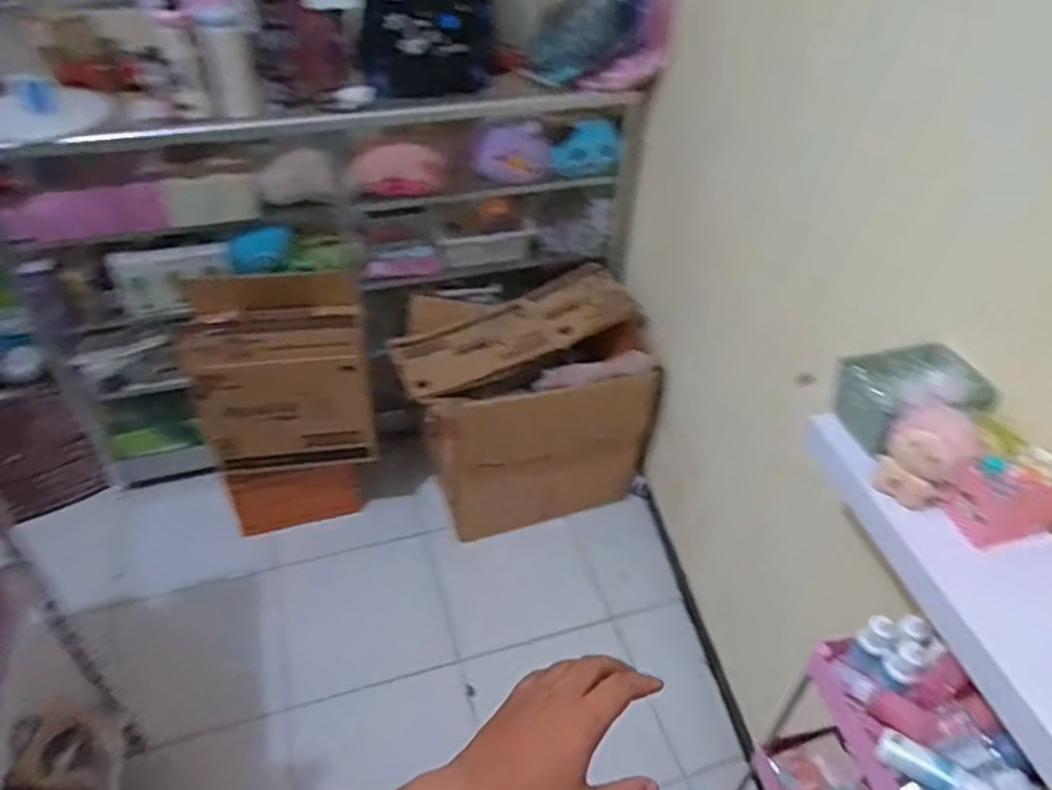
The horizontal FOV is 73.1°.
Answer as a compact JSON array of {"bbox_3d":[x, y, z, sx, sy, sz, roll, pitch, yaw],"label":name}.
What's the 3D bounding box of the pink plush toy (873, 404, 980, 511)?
[{"bbox_3d":[0.433,0.066,0.768,0.081,0.089,0.066,33,49,29],"label":"pink plush toy"}]

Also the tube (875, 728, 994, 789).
[{"bbox_3d":[0.404,0.374,0.695,0.110,0.031,0.034,33,49,29],"label":"tube"}]

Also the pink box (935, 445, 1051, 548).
[{"bbox_3d":[0.499,0.101,0.726,0.094,0.074,0.067,-9,43,-14],"label":"pink box"}]

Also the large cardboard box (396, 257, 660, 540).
[{"bbox_3d":[-0.012,0.020,1.993,0.613,0.570,0.443,-12,44,-16],"label":"large cardboard box"}]

